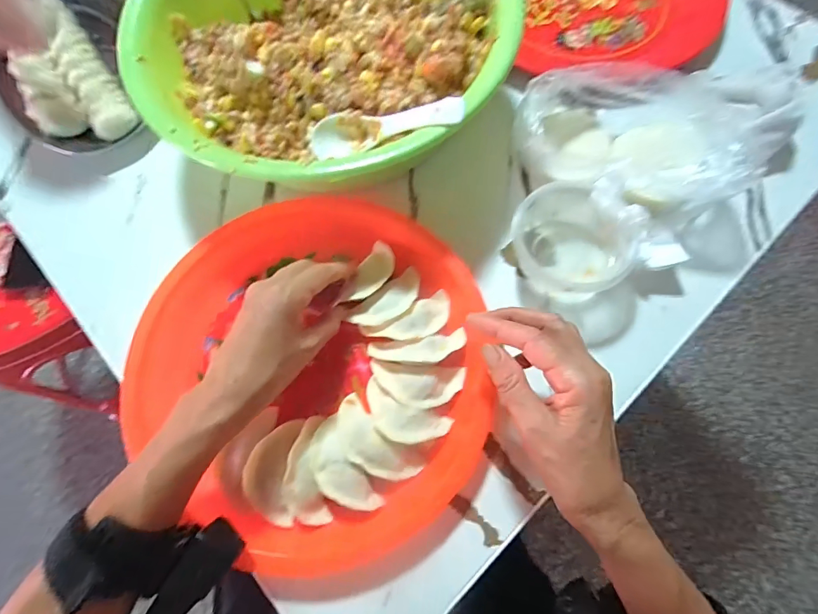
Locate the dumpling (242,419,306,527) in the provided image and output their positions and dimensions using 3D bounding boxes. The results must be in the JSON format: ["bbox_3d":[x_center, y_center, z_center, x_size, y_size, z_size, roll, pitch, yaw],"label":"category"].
[{"bbox_3d":[-0.105,0.126,0.311,0.037,0.021,0.075,0,72,3],"label":"dumpling"}]

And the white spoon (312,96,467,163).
[{"bbox_3d":[-0.021,-0.147,0.331,0.134,0.020,0.031,0,70,28],"label":"white spoon"}]

